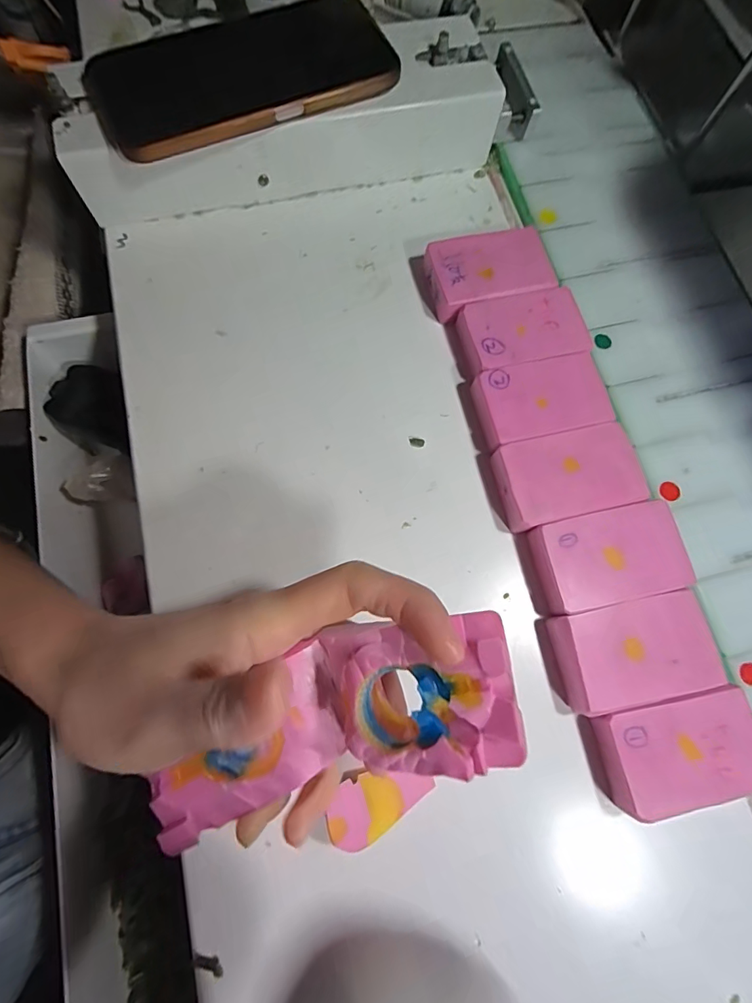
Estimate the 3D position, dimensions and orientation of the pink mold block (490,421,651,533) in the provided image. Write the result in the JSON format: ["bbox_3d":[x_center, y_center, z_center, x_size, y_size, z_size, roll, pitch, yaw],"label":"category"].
[{"bbox_3d":[0.100,-0.013,0.234,0.071,0.014,0.044,-13,75,-6],"label":"pink mold block"}]

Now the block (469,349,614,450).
[{"bbox_3d":[0.089,-0.055,0.245,0.069,0.014,0.043,-13,75,-6],"label":"block"}]

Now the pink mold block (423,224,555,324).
[{"bbox_3d":[0.066,-0.136,0.268,0.068,0.021,0.044,-13,75,-6],"label":"pink mold block"}]

